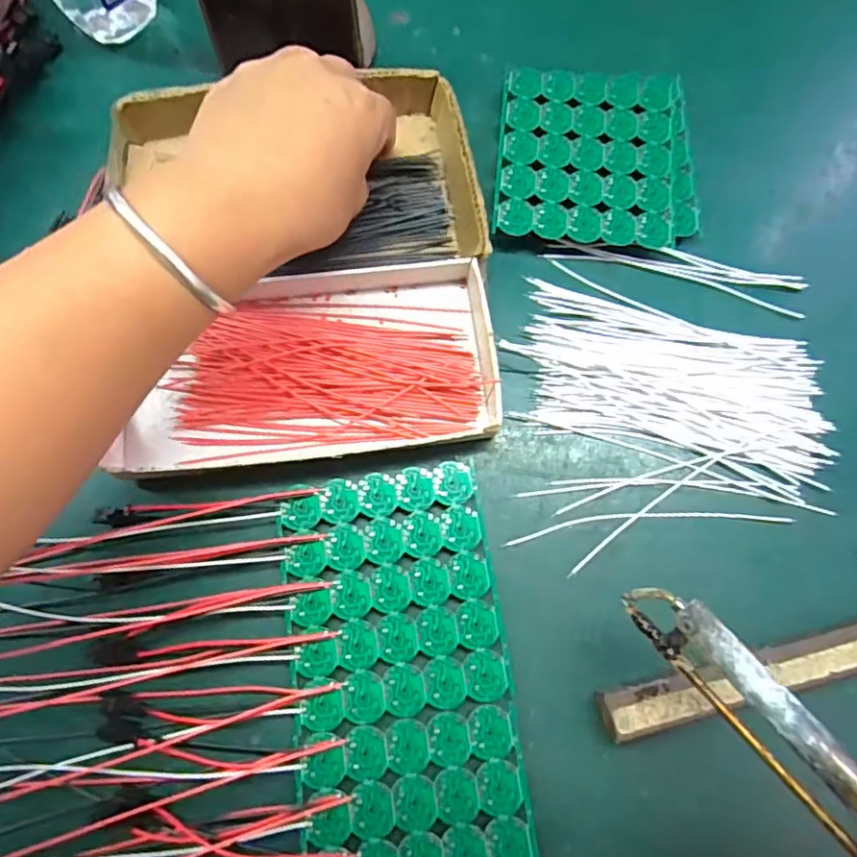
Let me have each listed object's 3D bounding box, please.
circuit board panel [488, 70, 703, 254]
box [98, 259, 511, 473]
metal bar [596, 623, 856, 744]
[{"bbox_3d":[0.095,-0.150,0.321,0.109,0.016,0.105,5,78,0],"label":"circuit board panel"},{"bbox_3d":[-0.058,-0.034,0.286,0.178,0.023,0.101,-6,78,-3],"label":"box"},{"bbox_3d":[0.181,0.103,0.260,0.210,0.018,0.020,-13,78,-4],"label":"metal bar"}]

